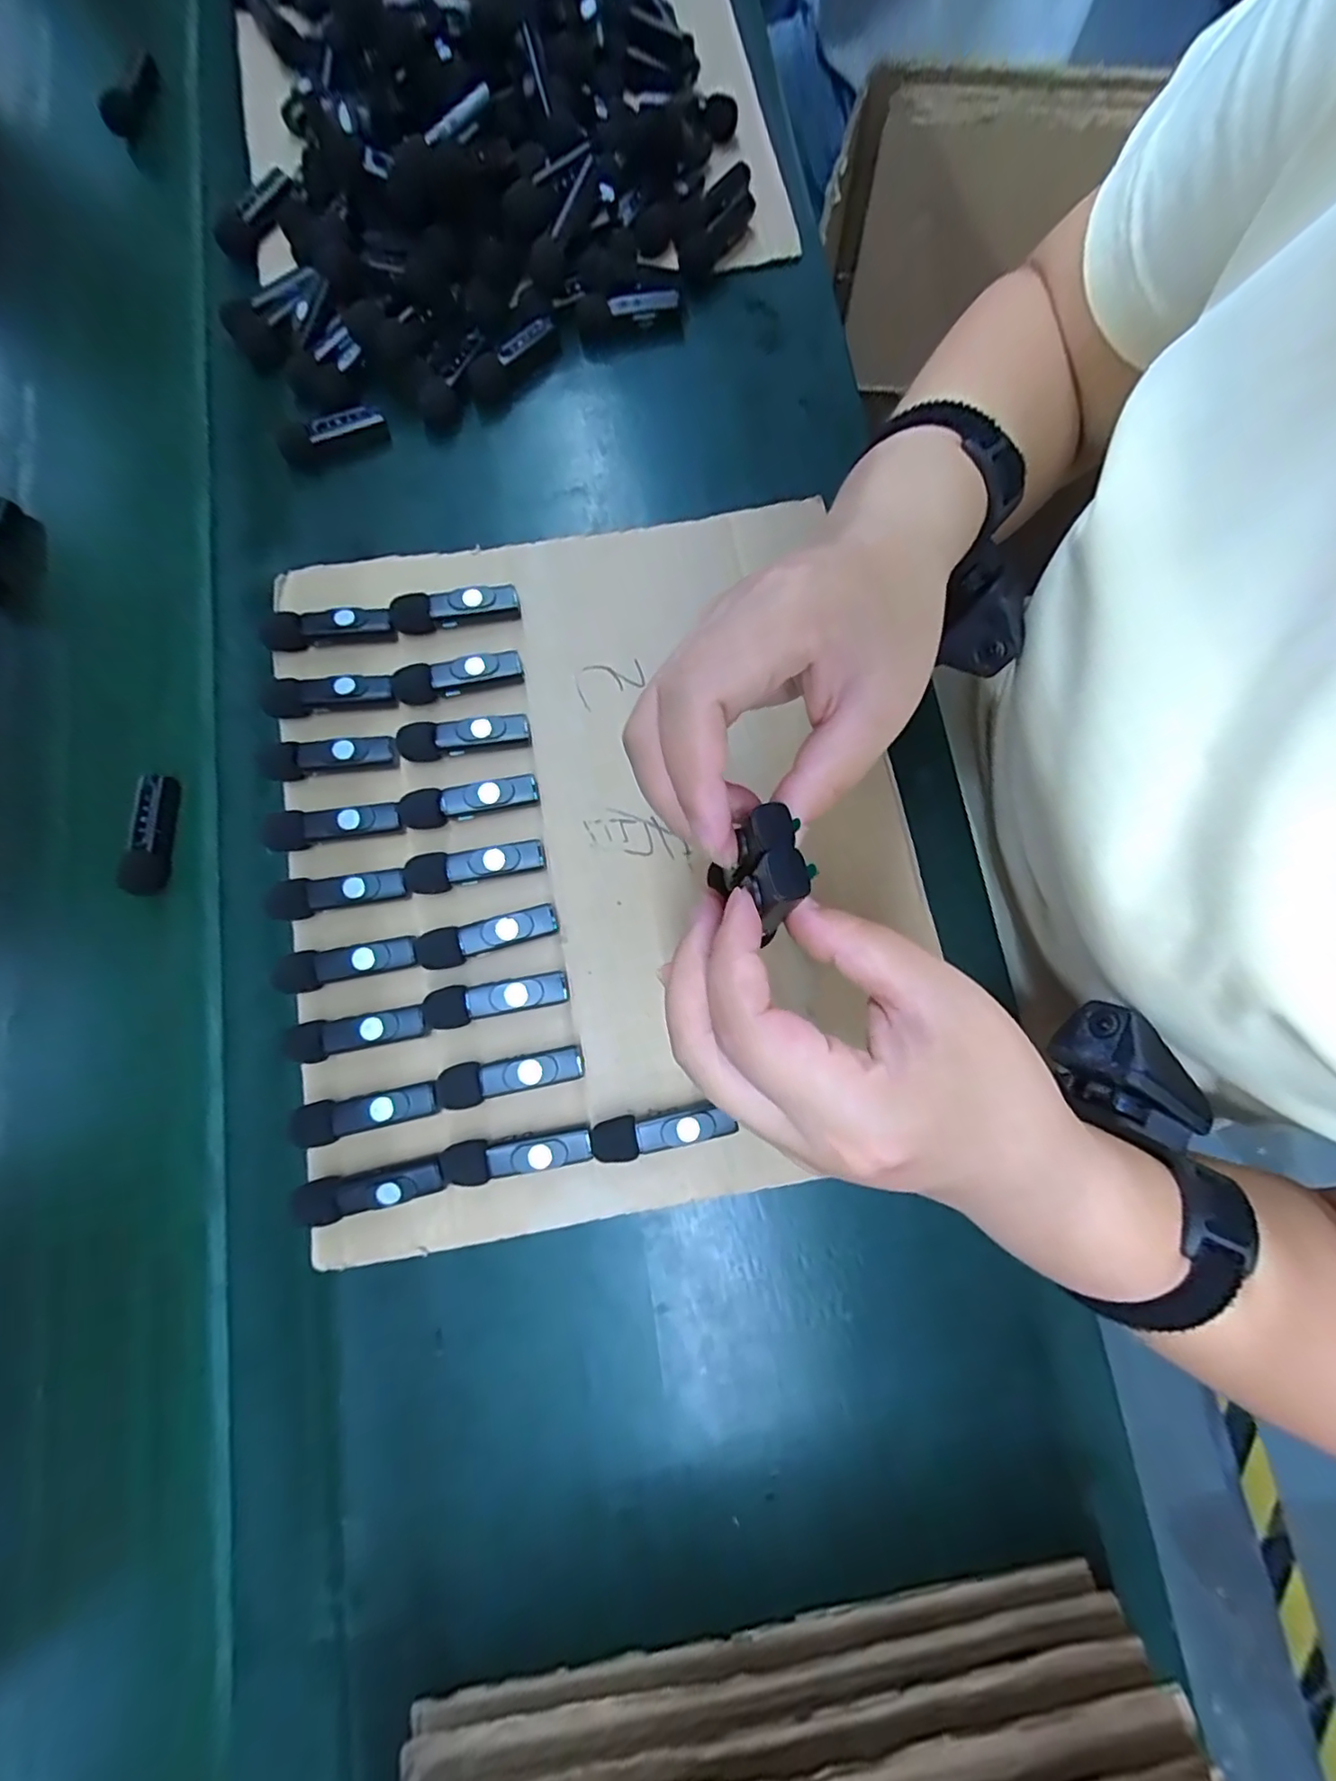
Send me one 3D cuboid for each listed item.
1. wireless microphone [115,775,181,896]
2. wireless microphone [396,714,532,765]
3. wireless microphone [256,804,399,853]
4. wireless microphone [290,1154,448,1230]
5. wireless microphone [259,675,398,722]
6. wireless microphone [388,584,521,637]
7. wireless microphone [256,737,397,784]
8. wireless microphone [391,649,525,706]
[{"bbox_3d":[-0.281,-0.031,0.334,0.018,0.016,0.064,1,79,1],"label":"wireless microphone"},{"bbox_3d":[-0.103,-0.078,0.308,0.064,0.012,0.017,-10,79,-1],"label":"wireless microphone"},{"bbox_3d":[-0.164,-0.031,0.300,0.064,0.014,0.017,-8,79,-1],"label":"wireless microphone"},{"bbox_3d":[-0.130,0.131,0.268,0.063,0.010,0.018,-13,79,1],"label":"wireless microphone"},{"bbox_3d":[-0.173,-0.099,0.316,0.063,0.019,0.015,-9,79,-1],"label":"wireless microphone"},{"bbox_3d":[-0.112,-0.148,0.324,0.065,0.019,0.016,-9,79,-1],"label":"wireless microphone"},{"bbox_3d":[-0.169,-0.065,0.307,0.062,0.016,0.017,-6,79,-1],"label":"wireless microphone"},{"bbox_3d":[-0.108,-0.110,0.315,0.064,0.015,0.016,-13,80,-2],"label":"wireless microphone"}]

